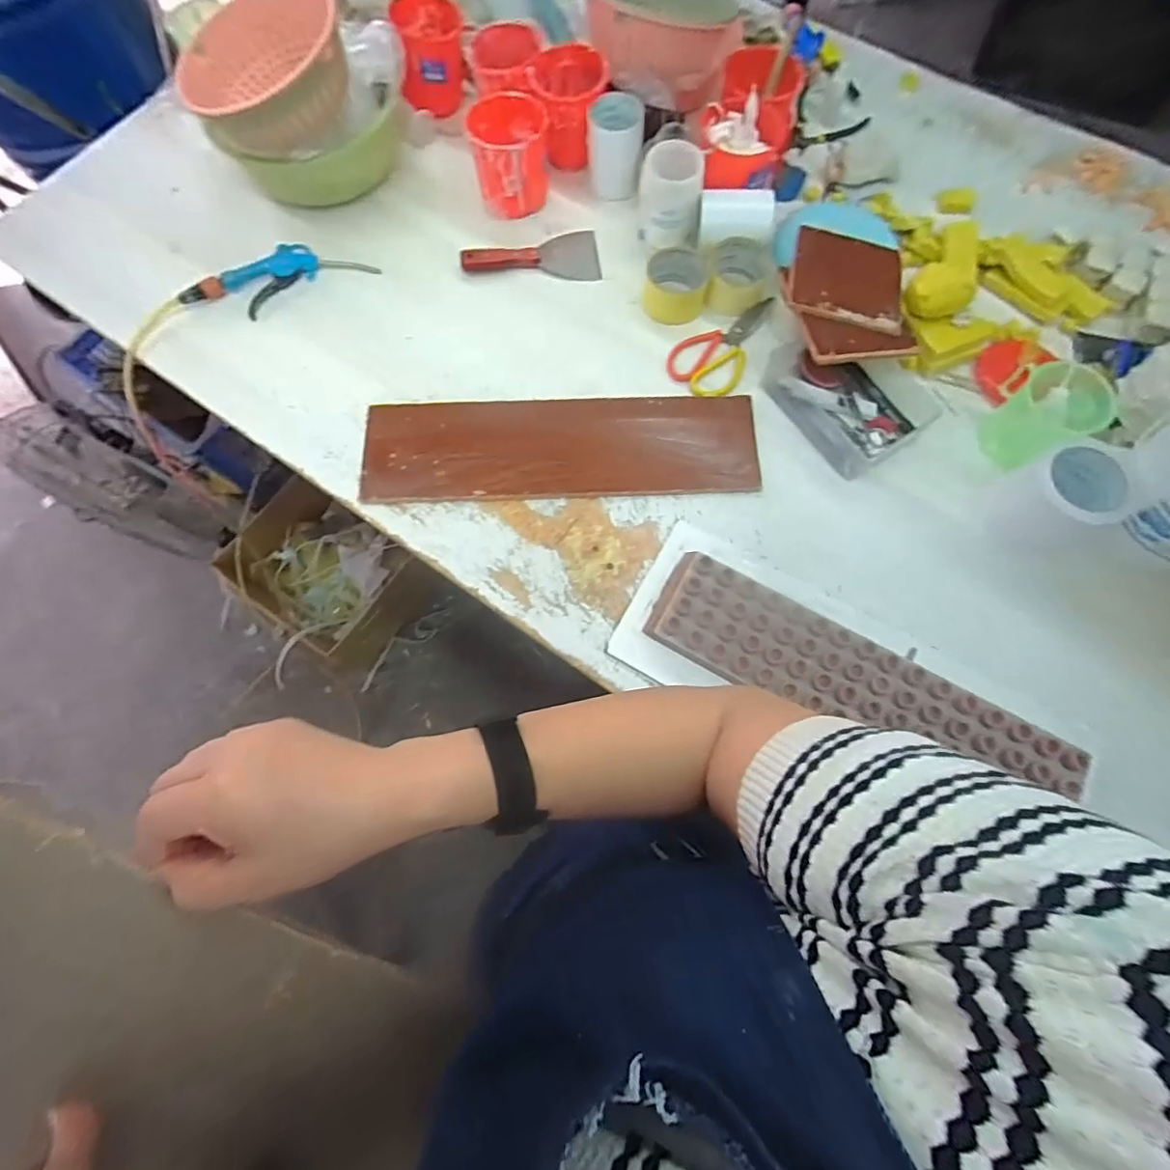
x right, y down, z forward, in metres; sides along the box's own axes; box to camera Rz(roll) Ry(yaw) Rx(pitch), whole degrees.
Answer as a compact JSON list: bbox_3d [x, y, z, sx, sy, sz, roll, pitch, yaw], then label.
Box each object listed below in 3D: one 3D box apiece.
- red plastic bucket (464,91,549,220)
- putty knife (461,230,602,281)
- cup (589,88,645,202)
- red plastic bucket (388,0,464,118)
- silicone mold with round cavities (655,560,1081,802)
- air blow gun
[{"bbox_3d":[-0.114,-0.645,0.827,0.113,0.116,0.107,0,73,1],"label":"red plastic bucket"},{"bbox_3d":[-0.082,-0.510,0.837,0.208,0.025,0.097,-7,73,-1],"label":"putty knife"},{"bbox_3d":[0.046,-0.671,0.840,0.083,0.108,0.081,1,73,1],"label":"cup"},{"bbox_3d":[-0.248,-0.859,0.889,0.111,0.113,0.093,-5,73,-1],"label":"red plastic bucket"},{"bbox_3d":[0.305,0.119,0.620,0.476,0.034,0.114,29,77,9],"label":"silicone mold with round cavities"},{"bbox_3d":[-0.468,-0.467,0.827,0.270,0.026,0.095,-31,75,-8],"label":"air blow gun"}]

